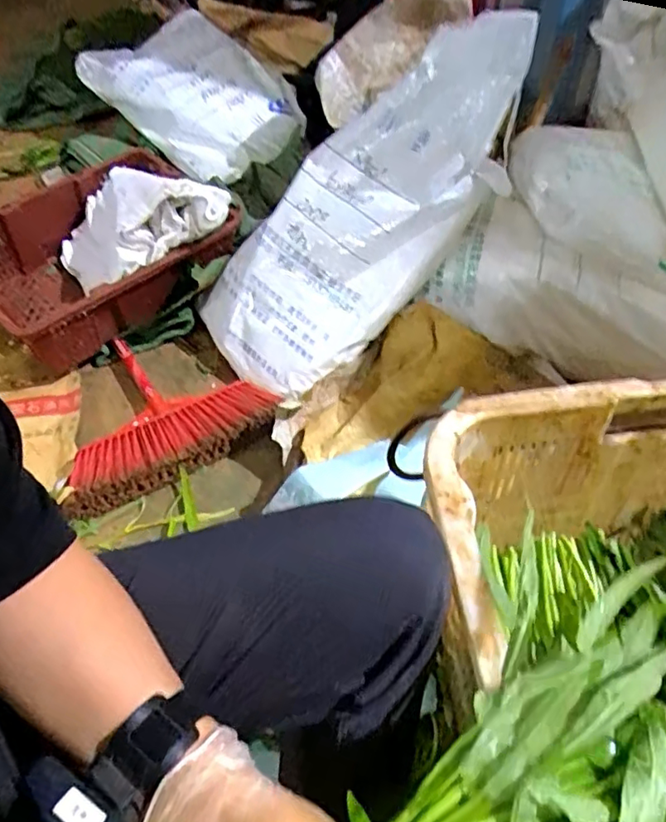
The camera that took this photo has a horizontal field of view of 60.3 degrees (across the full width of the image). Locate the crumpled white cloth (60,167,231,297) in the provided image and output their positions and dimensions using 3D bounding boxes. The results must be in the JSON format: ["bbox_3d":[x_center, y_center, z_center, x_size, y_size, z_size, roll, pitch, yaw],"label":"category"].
[{"bbox_3d":[-0.380,-0.331,1.068,0.362,0.091,0.253,26,93,35],"label":"crumpled white cloth"}]

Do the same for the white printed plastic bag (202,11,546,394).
[{"bbox_3d":[0.053,-0.329,0.980,0.675,0.176,0.305,-49,56,10],"label":"white printed plastic bag"}]

